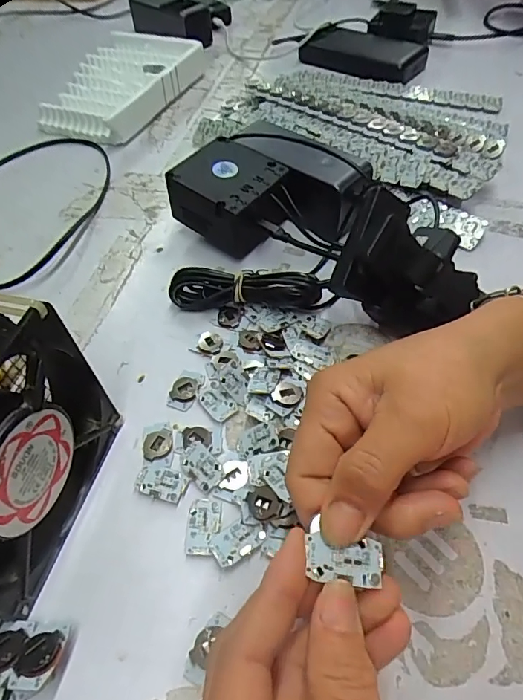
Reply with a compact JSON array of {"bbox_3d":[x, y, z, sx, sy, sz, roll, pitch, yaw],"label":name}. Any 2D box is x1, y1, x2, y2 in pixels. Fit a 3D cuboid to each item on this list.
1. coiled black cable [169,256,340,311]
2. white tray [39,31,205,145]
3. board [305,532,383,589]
[{"bbox_3d":[-0.008,-0.044,0.339,0.120,0.038,0.024,2,53,5],"label":"coiled black cable"},{"bbox_3d":[-0.180,-0.339,0.577,0.148,0.037,0.224,15,55,15],"label":"white tray"},{"bbox_3d":[0.031,0.079,0.171,0.028,0.004,0.016,5,53,3],"label":"board"}]

